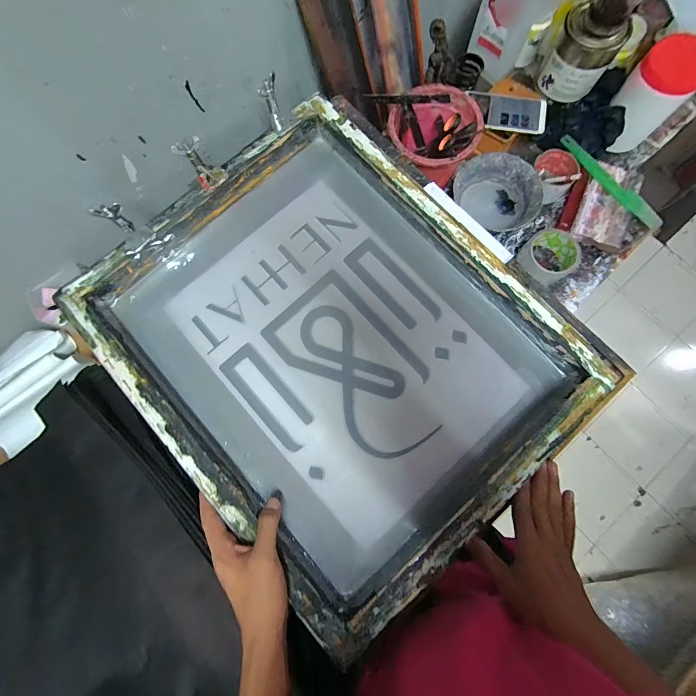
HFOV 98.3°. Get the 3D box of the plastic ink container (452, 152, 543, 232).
[{"bbox_3d":[0.273,-0.282,0.566,0.143,0.049,0.155,-38,80,-5],"label":"plastic ink container"}]

